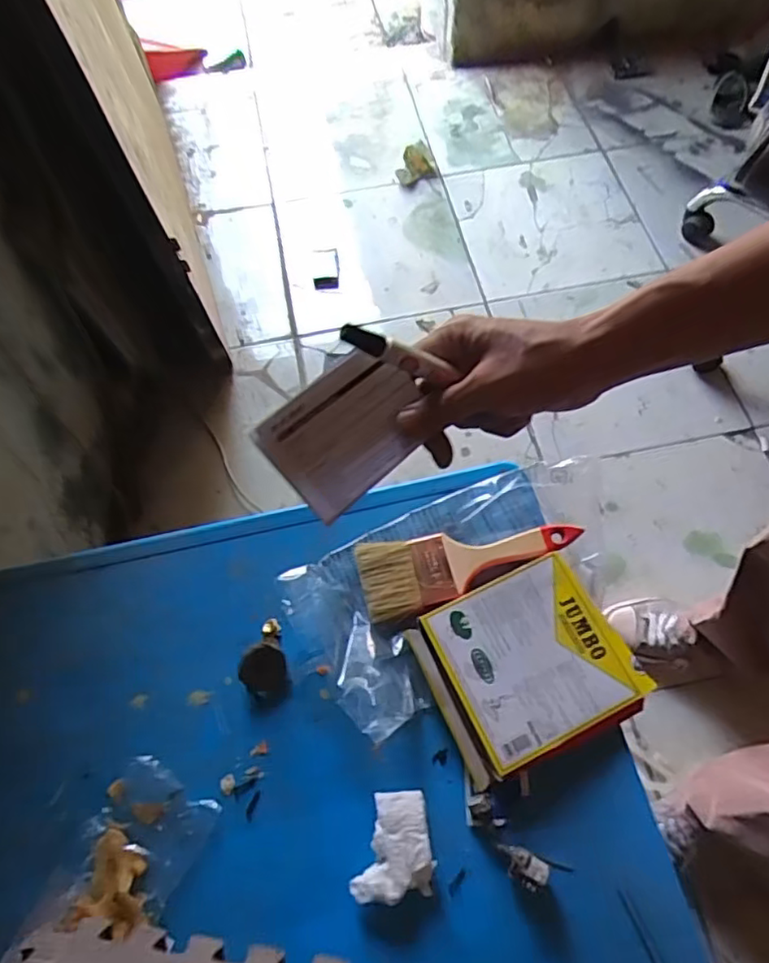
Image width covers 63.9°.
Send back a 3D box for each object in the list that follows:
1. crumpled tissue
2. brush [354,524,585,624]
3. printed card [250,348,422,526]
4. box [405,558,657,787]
[{"bbox_3d":[0.006,0.276,0.469,0.059,0.021,0.071,-2,63,0],"label":"crumpled tissue"},{"bbox_3d":[0.077,0.074,0.557,0.197,0.019,0.069,-11,63,-5],"label":"brush"},{"bbox_3d":[-0.023,-0.033,0.389,0.099,0.008,0.074,-41,98,-15],"label":"printed card"},{"bbox_3d":[0.117,0.153,0.519,0.159,0.032,0.141,-24,66,-10],"label":"box"}]

